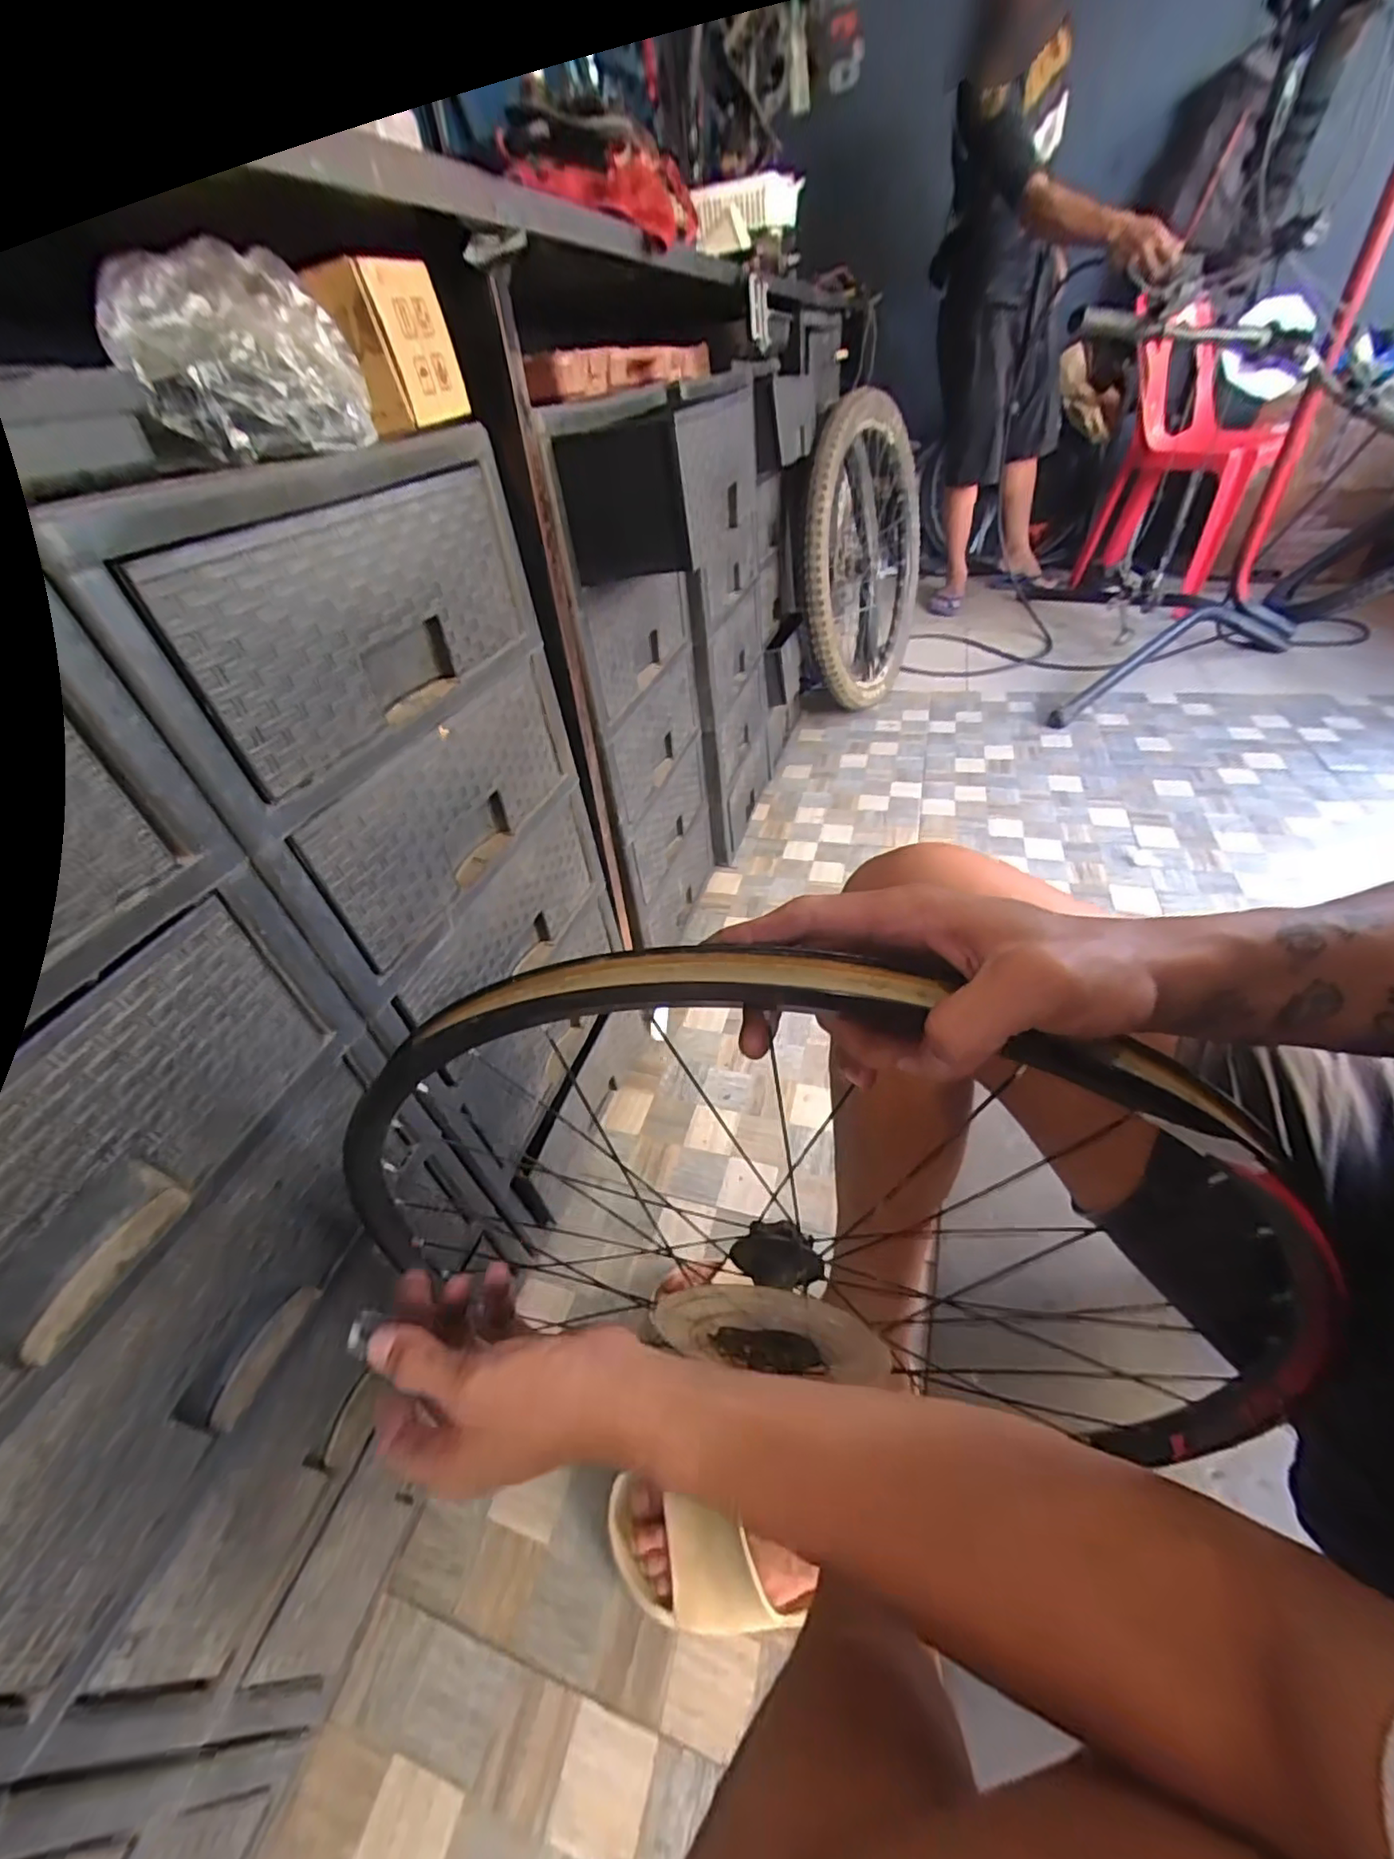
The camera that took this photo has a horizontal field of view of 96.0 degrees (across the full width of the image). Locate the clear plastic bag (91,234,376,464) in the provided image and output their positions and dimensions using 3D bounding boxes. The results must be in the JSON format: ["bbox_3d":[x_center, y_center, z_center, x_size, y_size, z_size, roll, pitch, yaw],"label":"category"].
[{"bbox_3d":[-0.250,-0.317,0.346,0.111,0.086,0.060,-23,45,-17],"label":"clear plastic bag"}]

